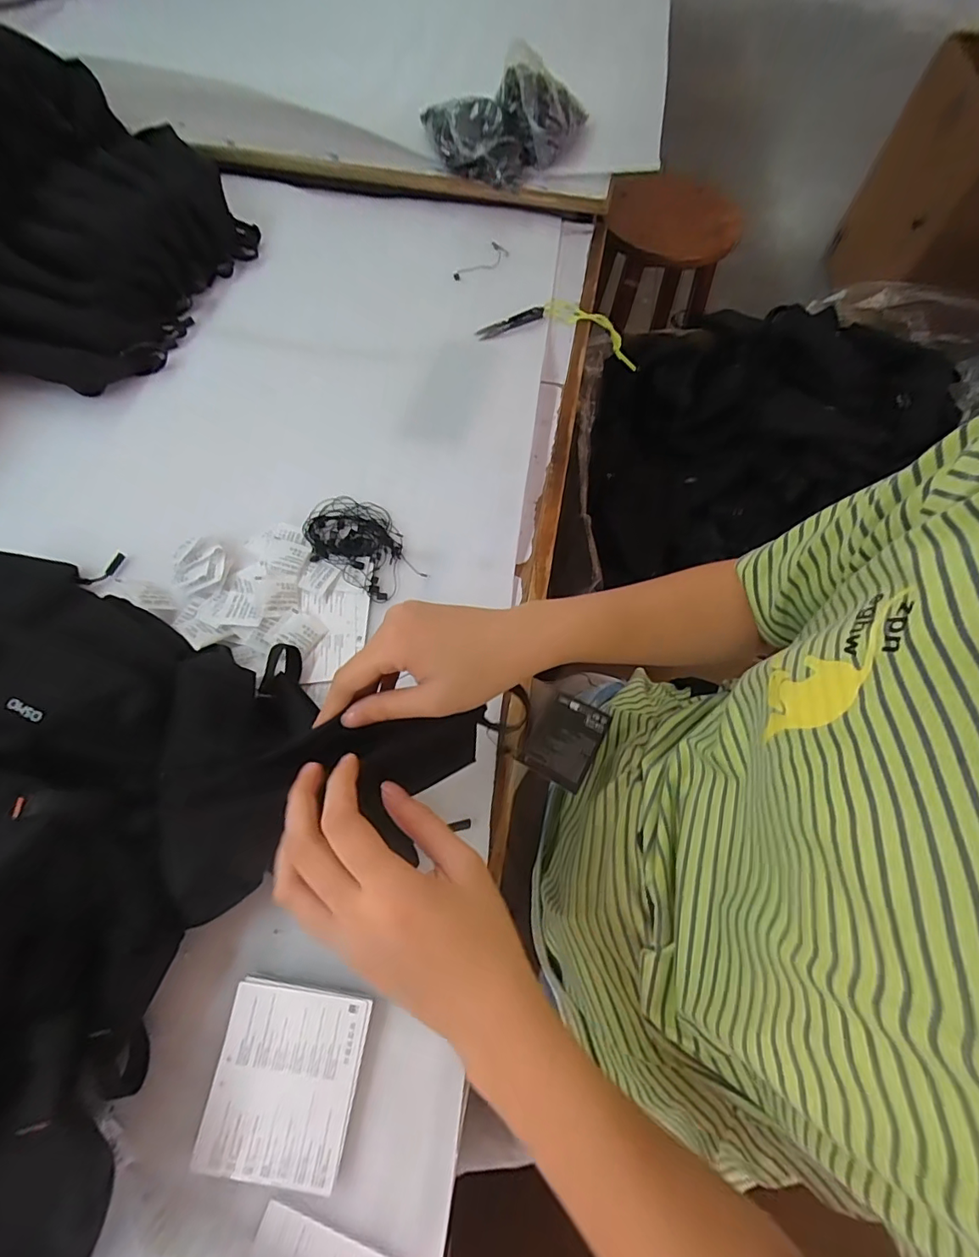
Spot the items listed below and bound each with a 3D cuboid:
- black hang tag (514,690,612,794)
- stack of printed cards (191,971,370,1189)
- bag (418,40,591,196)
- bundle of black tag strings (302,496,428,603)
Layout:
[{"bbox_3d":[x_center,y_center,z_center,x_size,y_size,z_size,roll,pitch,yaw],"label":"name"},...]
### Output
[{"bbox_3d":[0.058,0.084,0.398,0.054,0.005,0.084,26,40,15],"label":"black hang tag"},{"bbox_3d":[-0.132,0.292,0.333,0.090,0.012,0.099,8,65,3],"label":"stack of printed cards"},{"bbox_3d":[0.009,-0.681,0.680,0.218,0.103,0.126,8,65,3],"label":"bag"},{"bbox_3d":[-0.129,-0.088,0.512,0.124,0.011,0.081,39,70,15],"label":"bundle of black tag strings"}]

